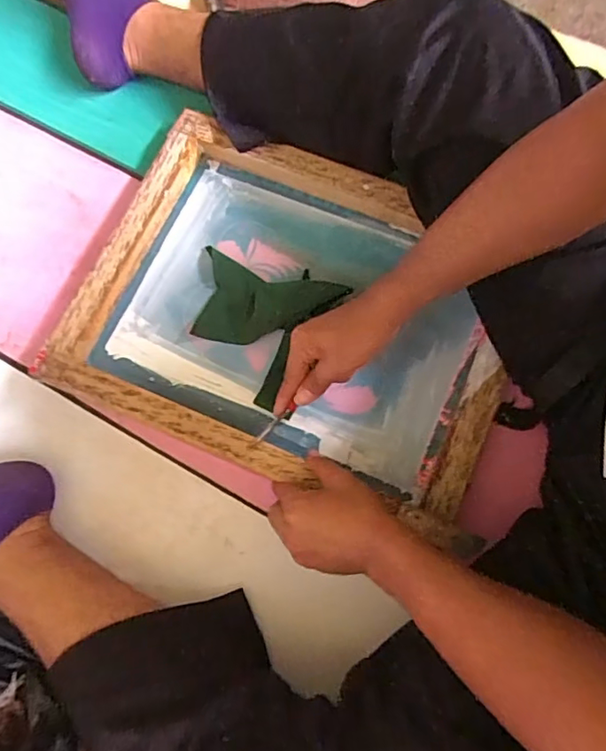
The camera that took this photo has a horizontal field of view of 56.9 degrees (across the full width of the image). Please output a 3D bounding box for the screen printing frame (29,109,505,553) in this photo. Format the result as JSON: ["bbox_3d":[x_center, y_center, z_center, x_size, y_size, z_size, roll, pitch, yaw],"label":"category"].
[{"bbox_3d":[-0.011,-0.068,0.629,0.471,0.055,0.352,23,79,5],"label":"screen printing frame"}]

